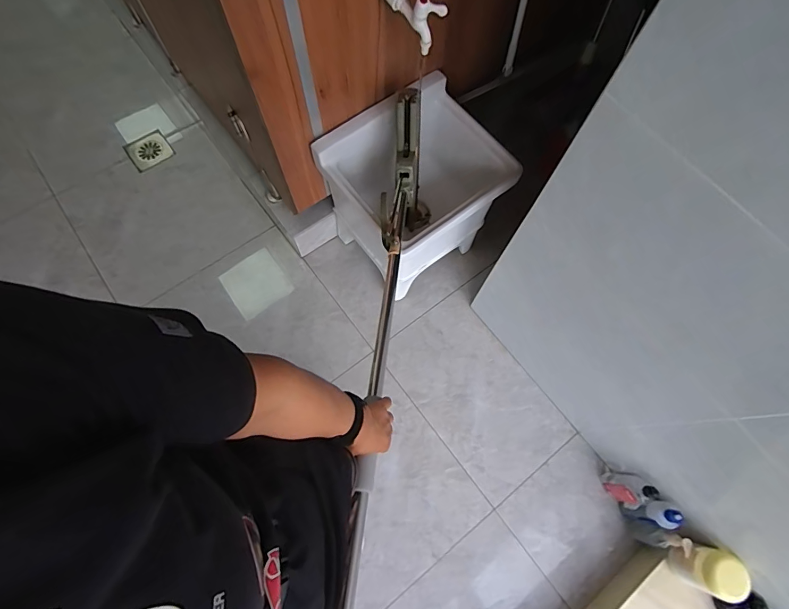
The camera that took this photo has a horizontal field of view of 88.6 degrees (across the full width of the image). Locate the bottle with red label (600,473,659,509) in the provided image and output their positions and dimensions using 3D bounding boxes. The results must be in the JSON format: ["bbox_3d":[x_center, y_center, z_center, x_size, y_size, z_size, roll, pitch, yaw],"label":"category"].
[{"bbox_3d":[0.662,0.523,1.133,0.057,0.206,0.083,12,71,6],"label":"bottle with red label"}]

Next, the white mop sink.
[{"bbox_3d":[0.077,-0.320,1.251,0.470,0.502,0.383,-36,73,-11],"label":"white mop sink"}]

